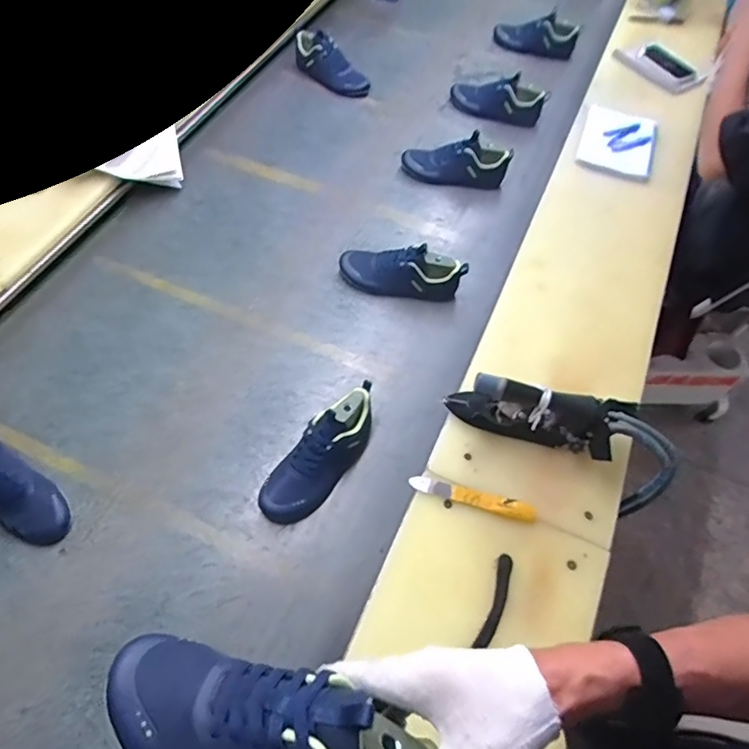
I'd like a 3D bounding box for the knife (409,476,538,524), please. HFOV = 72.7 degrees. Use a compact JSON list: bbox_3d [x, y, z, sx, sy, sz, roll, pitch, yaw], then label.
[{"bbox_3d":[0.136,0.172,0.706,0.173,0.022,0.026,14,61,6],"label":"knife"}]

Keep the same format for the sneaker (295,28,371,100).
[{"bbox_3d":[-0.125,-0.812,1.317,0.254,0.082,0.073,42,65,7],"label":"sneaker"}]

